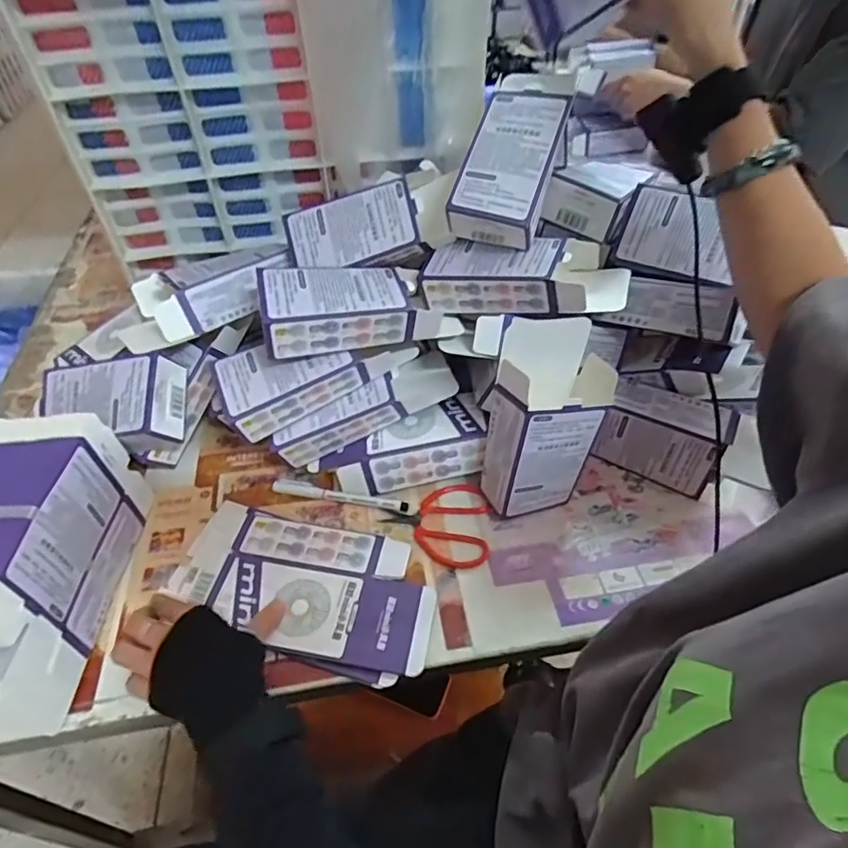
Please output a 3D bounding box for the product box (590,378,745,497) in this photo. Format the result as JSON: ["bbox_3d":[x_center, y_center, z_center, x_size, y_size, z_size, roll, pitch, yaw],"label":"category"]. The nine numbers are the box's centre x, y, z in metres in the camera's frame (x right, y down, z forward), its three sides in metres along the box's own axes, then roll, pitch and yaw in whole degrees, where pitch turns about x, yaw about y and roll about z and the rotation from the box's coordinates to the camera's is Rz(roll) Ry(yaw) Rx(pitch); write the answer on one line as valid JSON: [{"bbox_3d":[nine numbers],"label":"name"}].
[{"bbox_3d":[0.242,0.012,0.570,0.112,0.080,0.051,24,50,21],"label":"product box"}]

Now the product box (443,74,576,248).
[{"bbox_3d":[0.085,-0.251,0.520,0.078,0.039,0.158,19,87,16],"label":"product box"}]

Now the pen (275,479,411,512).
[{"bbox_3d":[-0.086,0.072,0.567,0.139,0.008,0.013,8,46,7],"label":"pen"}]

